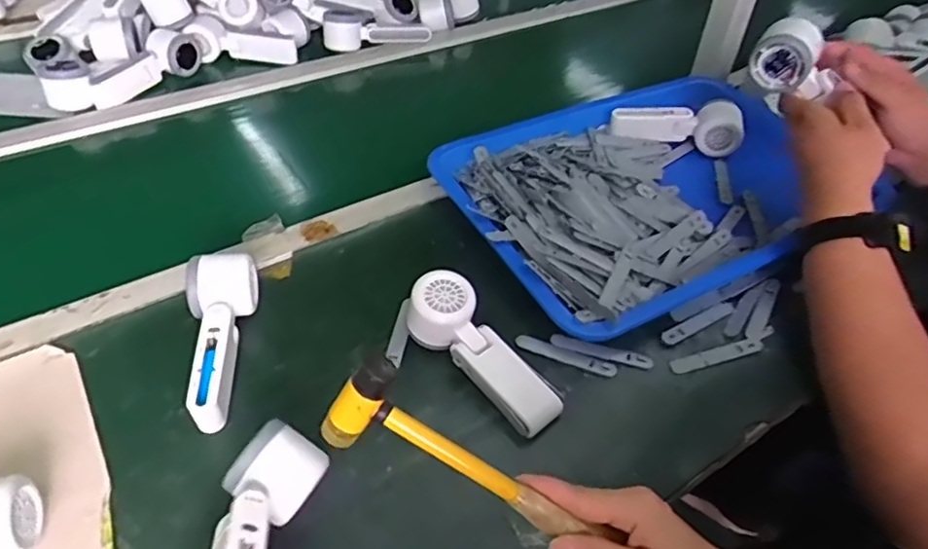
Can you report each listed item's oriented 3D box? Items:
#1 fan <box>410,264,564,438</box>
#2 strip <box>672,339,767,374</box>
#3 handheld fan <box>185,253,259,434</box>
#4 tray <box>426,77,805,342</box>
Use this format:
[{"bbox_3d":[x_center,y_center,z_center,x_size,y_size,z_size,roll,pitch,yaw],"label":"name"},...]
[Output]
[{"bbox_3d":[0.015,0.071,0.542,0.053,0.043,0.163,-33,70,-30],"label":"fan"},{"bbox_3d":[0.238,0.076,0.576,0.096,0.005,0.016,-11,46,-13],"label":"strip"},{"bbox_3d":[-0.217,0.054,0.533,0.055,0.058,0.159,-3,45,-6],"label":"handheld fan"},{"bbox_3d":[0.218,-0.116,0.725,0.453,0.049,0.323,-23,50,-23],"label":"tray"}]

